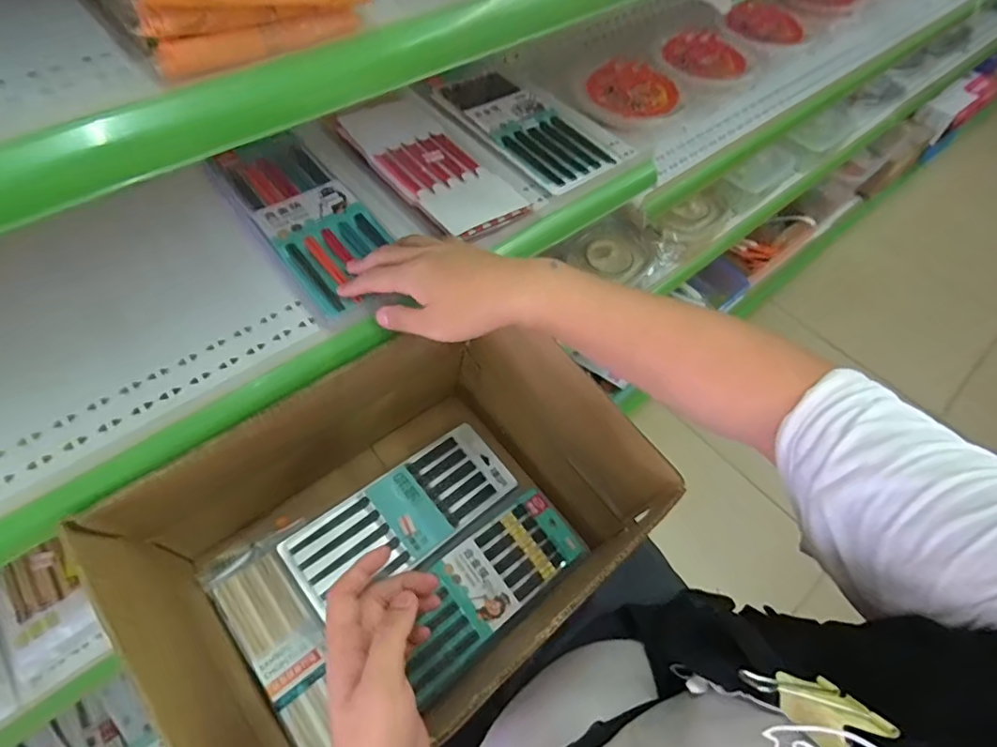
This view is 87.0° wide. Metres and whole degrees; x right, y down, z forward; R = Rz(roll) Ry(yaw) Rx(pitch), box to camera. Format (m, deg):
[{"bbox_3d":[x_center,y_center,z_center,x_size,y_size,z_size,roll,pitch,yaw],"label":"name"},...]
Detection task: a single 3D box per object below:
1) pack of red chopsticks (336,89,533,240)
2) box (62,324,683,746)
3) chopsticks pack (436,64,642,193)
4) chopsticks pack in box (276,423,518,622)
[{"bbox_3d":[-0.081,-0.253,0.615,0.120,0.014,0.264,-32,65,-22],"label":"pack of red chopsticks"},{"bbox_3d":[-0.104,0.164,0.562,0.422,0.306,0.318,-34,66,-23],"label":"box"},{"bbox_3d":[0.039,-0.332,0.691,0.145,0.017,0.265,-33,66,-23],"label":"chopsticks pack"},{"bbox_3d":[-0.113,0.174,0.663,0.289,0.014,0.116,-31,71,-32],"label":"chopsticks pack in box"}]

